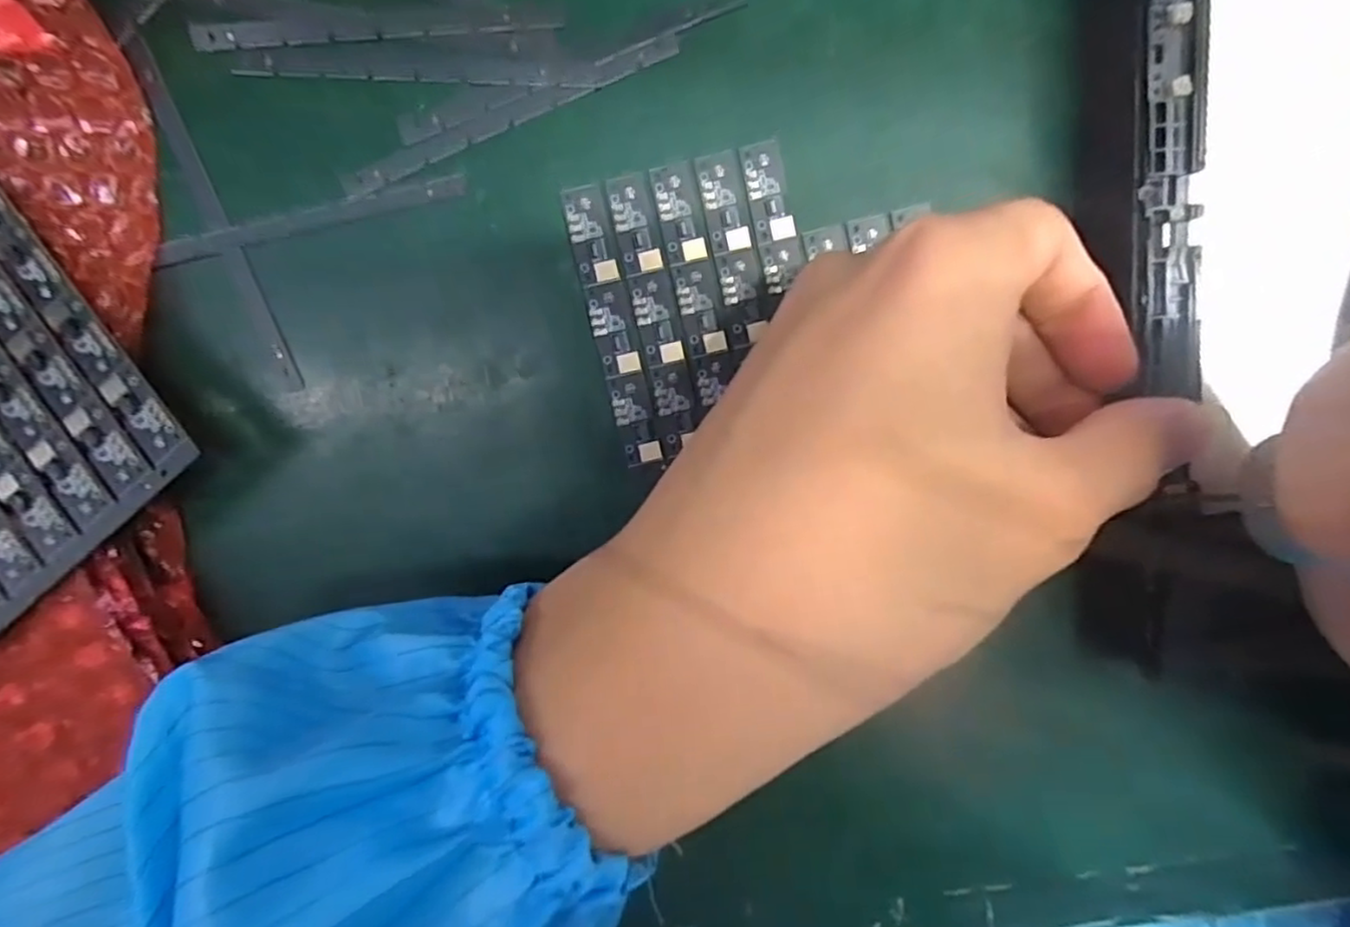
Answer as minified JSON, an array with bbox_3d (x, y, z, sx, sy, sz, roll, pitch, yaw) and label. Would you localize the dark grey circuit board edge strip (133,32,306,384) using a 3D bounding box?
[{"bbox_3d":[-0.120,-0.063,0.179,0.008,0.004,0.092,-21,97,1],"label":"dark grey circuit board edge strip"}]

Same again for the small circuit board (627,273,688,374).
[{"bbox_3d":[-0.005,-0.038,0.185,0.012,0.004,0.025,-14,99,3],"label":"small circuit board"}]

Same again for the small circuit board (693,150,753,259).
[{"bbox_3d":[0.013,-0.069,0.181,0.011,0.004,0.026,-14,99,3],"label":"small circuit board"}]

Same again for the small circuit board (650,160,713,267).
[{"bbox_3d":[0.001,-0.067,0.181,0.011,0.004,0.026,-14,99,3],"label":"small circuit board"}]

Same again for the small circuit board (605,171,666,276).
[{"bbox_3d":[-0.011,-0.064,0.181,0.011,0.004,0.026,-14,99,3],"label":"small circuit board"}]

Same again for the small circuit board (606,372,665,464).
[{"bbox_3d":[-0.011,-0.012,0.187,0.011,0.004,0.025,-14,99,3],"label":"small circuit board"}]

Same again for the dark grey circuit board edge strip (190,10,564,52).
[{"bbox_3d":[-0.076,-0.112,0.173,0.092,0.004,0.006,-4,97,-1],"label":"dark grey circuit board edge strip"}]

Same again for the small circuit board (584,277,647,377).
[{"bbox_3d":[-0.016,-0.036,0.184,0.012,0.004,0.025,-14,99,3],"label":"small circuit board"}]

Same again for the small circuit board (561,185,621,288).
[{"bbox_3d":[-0.022,-0.061,0.181,0.010,0.004,0.025,-14,99,3],"label":"small circuit board"}]

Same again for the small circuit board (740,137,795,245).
[{"bbox_3d":[0.025,-0.072,0.181,0.011,0.004,0.025,-13,97,0],"label":"small circuit board"}]

